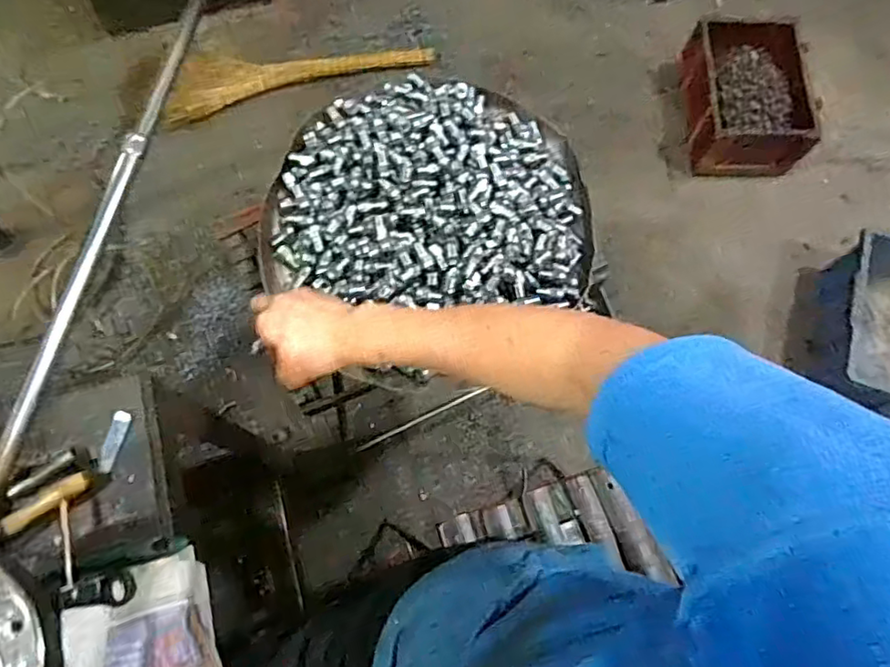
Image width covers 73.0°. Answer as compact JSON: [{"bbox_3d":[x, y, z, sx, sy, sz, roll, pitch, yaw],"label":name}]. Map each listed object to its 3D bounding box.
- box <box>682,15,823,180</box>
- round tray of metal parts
[{"bbox_3d":[0.732,-0.598,1.475,0.279,0.162,0.402,1,72,-1],"label":"box"},{"bbox_3d":[-0.022,-0.143,0.690,0.377,0.060,0.346,0,72,-1],"label":"round tray of metal parts"}]

